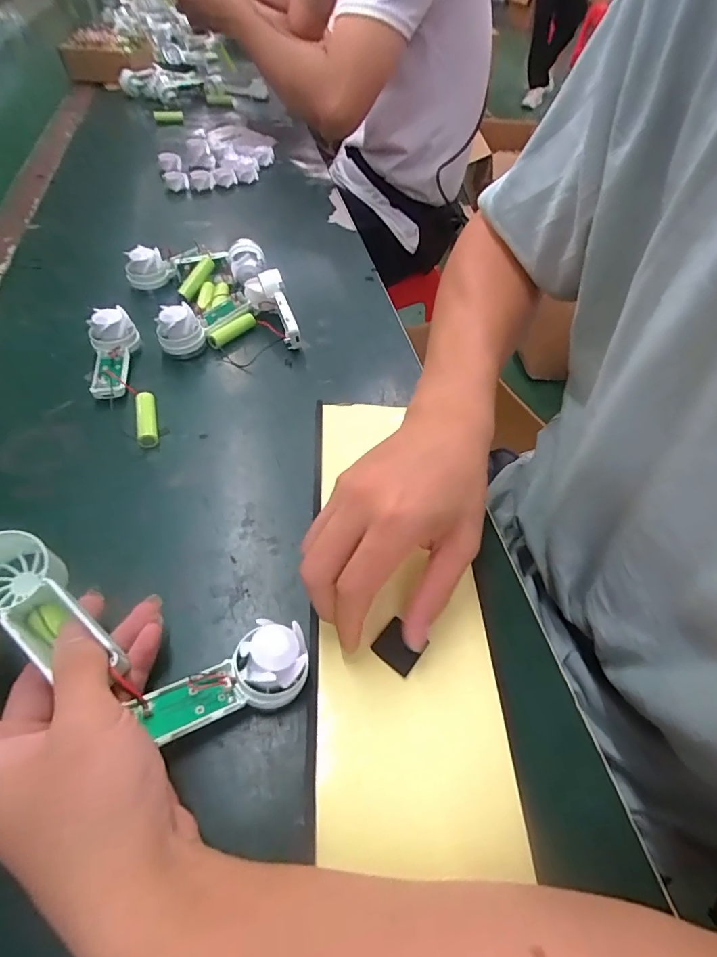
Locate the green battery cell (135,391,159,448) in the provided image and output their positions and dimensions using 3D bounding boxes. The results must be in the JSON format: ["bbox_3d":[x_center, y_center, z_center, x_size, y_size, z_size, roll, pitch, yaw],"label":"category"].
[{"bbox_3d":[-0.165,-0.046,0.378,0.014,0.015,0.049,-10,53,-14],"label":"green battery cell"}]

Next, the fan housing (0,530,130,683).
[{"bbox_3d":[-0.160,0.063,0.241,0.096,0.040,0.040,32,55,22],"label":"fan housing"}]

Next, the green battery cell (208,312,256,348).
[{"bbox_3d":[-0.119,-0.140,0.460,0.012,0.015,0.051,37,57,22],"label":"green battery cell"}]

